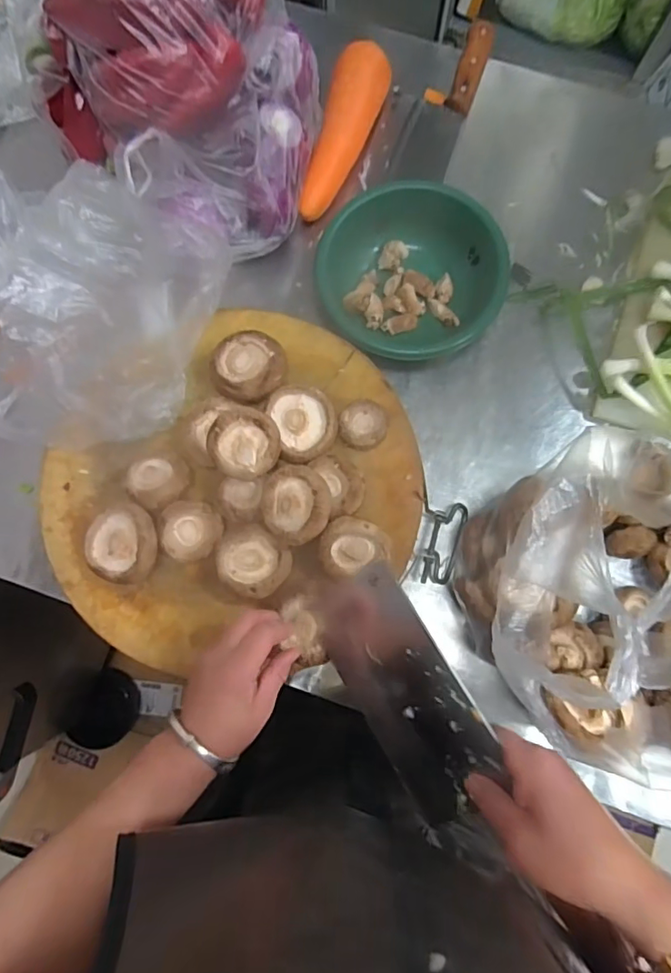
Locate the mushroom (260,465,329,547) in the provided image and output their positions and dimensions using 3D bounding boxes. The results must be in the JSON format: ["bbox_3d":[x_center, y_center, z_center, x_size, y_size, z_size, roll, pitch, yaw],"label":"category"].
[{"bbox_3d":[-0.035,0.017,0.460,0.059,0.032,0.068,3,80,1],"label":"mushroom"}]

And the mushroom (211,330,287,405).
[{"bbox_3d":[-0.085,-0.115,0.507,0.069,0.037,0.070,0,80,0],"label":"mushroom"}]

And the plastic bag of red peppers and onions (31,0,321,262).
[{"bbox_3d":[-0.173,-0.398,0.527,0.289,0.138,0.252,3,80,1],"label":"plastic bag of red peppers and onions"}]

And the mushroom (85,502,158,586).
[{"bbox_3d":[-0.193,0.052,0.469,0.070,0.045,0.068,7,80,1],"label":"mushroom"}]

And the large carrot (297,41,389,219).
[{"bbox_3d":[0.006,-0.412,0.603,0.057,0.061,0.201,21,81,4],"label":"large carrot"}]

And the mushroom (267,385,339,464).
[{"bbox_3d":[-0.029,-0.060,0.500,0.059,0.032,0.074,-18,81,-3],"label":"mushroom"}]

